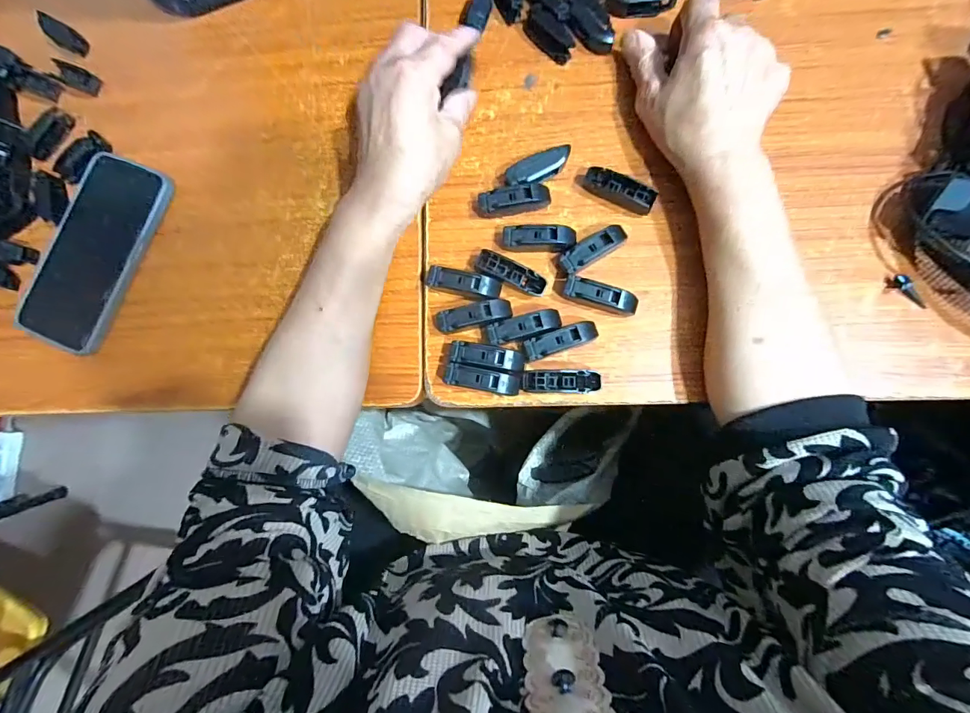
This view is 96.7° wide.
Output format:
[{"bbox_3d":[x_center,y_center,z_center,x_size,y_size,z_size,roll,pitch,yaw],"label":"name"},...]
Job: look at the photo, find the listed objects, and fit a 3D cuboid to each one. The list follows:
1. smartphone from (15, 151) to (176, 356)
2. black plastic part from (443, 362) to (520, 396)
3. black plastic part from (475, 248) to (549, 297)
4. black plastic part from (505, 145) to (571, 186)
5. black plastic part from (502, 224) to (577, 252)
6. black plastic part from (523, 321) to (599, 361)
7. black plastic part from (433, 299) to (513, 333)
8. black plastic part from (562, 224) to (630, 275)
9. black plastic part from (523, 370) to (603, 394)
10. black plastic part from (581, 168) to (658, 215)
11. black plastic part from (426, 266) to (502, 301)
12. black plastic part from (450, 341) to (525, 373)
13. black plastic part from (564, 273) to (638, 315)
[{"bbox_3d":[-0.331,-0.089,0.362,0.084,0.006,0.165,21,84,7],"label":"smartphone"},{"bbox_3d":[-0.002,0.018,0.321,0.055,0.014,0.016,11,83,6],"label":"black plastic part"},{"bbox_3d":[0.020,-0.062,0.330,0.055,0.015,0.017,25,84,7],"label":"black plastic part"},{"bbox_3d":[0.042,-0.147,0.341,0.054,0.015,0.022,-25,81,0],"label":"black plastic part"},{"bbox_3d":[0.042,-0.091,0.332,0.055,0.016,0.016,3,82,4],"label":"black plastic part"},{"bbox_3d":[0.057,-0.012,0.321,0.056,0.014,0.018,-17,81,1],"label":"black plastic part"},{"bbox_3d":[-0.008,-0.030,0.327,0.057,0.017,0.018,-16,81,2],"label":"black plastic part"},{"bbox_3d":[0.083,-0.081,0.327,0.055,0.017,0.020,-34,81,-1],"label":"black plastic part"},{"bbox_3d":[0.056,0.019,0.317,0.055,0.016,0.017,2,82,4],"label":"black plastic part"},{"bbox_3d":[0.104,-0.129,0.334,0.056,0.014,0.018,27,84,7],"label":"black plastic part"},{"bbox_3d":[-0.015,-0.056,0.332,0.055,0.015,0.018,16,83,6],"label":"black plastic part"},{"bbox_3d":[0.002,0.001,0.323,0.054,0.015,0.016,8,82,5],"label":"black plastic part"},{"bbox_3d":[0.087,-0.044,0.324,0.055,0.014,0.019,19,83,7],"label":"black plastic part"}]

